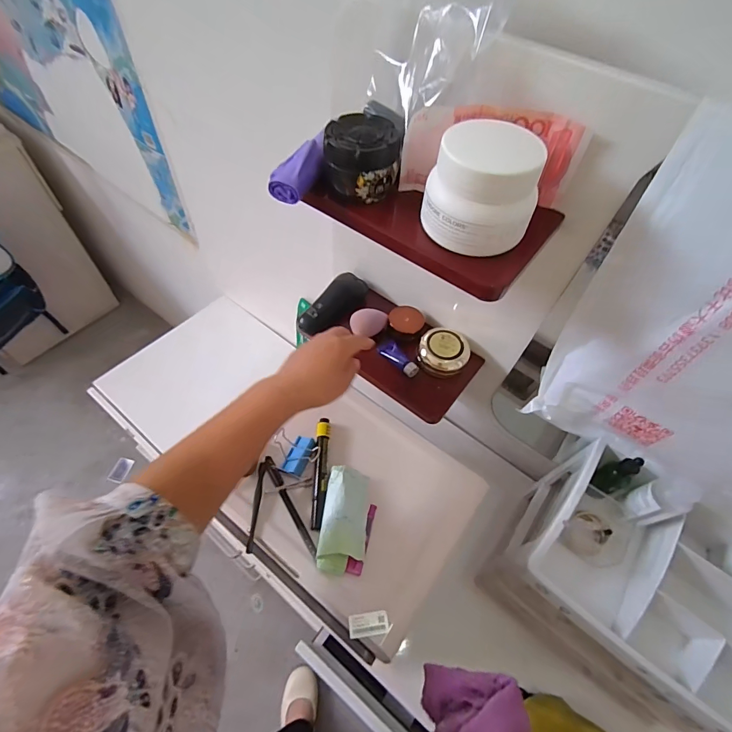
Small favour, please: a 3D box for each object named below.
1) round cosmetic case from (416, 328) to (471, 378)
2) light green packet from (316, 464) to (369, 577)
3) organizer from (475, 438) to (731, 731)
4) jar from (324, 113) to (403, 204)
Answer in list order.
[{"bbox_3d":[0.107,-0.018,0.547,0.068,0.034,0.056,24,58,11],"label":"round cosmetic case"},{"bbox_3d":[-0.023,0.171,0.447,0.050,0.031,0.113,6,56,0],"label":"light green packet"},{"bbox_3d":[0.341,0.277,0.506,0.270,0.210,0.207,35,61,18],"label":"organizer"},{"bbox_3d":[-0.004,-0.189,0.356,0.064,0.044,0.067,2,56,-3],"label":"jar"}]

